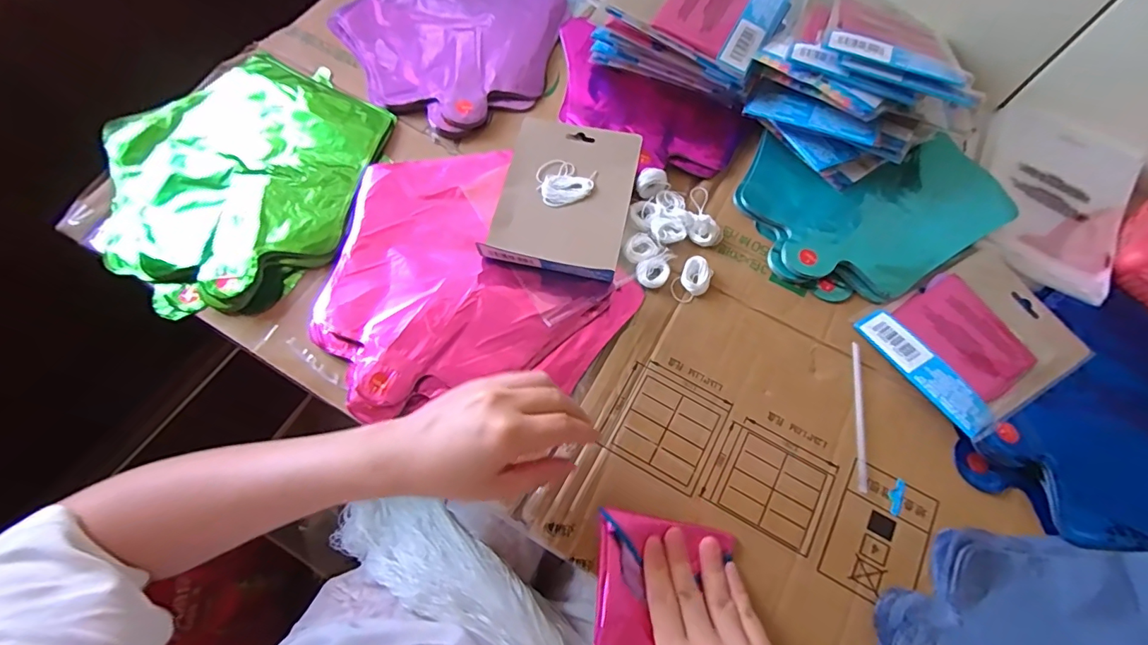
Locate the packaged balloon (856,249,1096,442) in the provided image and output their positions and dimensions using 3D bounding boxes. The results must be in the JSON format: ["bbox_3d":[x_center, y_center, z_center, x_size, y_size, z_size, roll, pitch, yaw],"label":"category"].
[{"bbox_3d":[0.324,0.012,0.397,0.146,0.019,0.114,-25,64,-15],"label":"packaged balloon"}]

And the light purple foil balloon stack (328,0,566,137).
[{"bbox_3d":[-0.126,-0.308,0.519,0.227,0.032,0.232,26,70,8],"label":"light purple foil balloon stack"}]

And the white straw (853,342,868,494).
[{"bbox_3d":[0.220,0.071,0.381,0.008,0.004,0.114,8,68,1],"label":"white straw"}]

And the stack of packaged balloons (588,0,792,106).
[{"bbox_3d":[0.111,-0.288,0.487,0.160,0.063,0.107,28,71,9],"label":"stack of packaged balloons"}]

